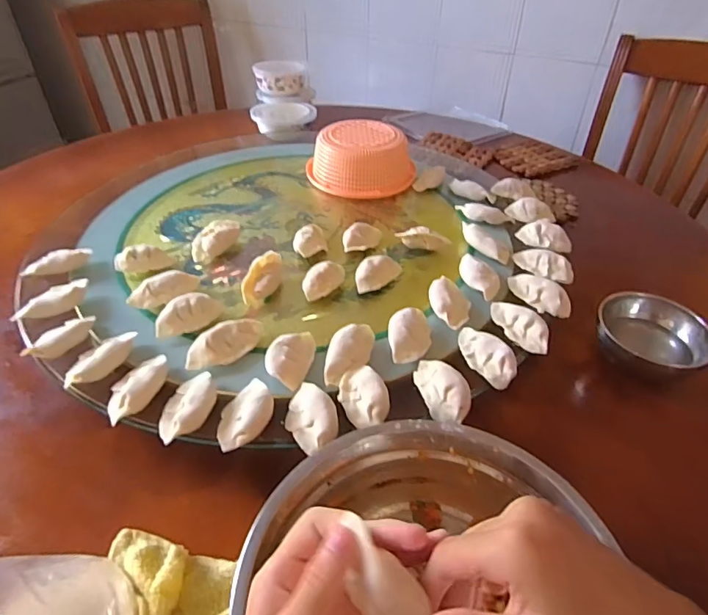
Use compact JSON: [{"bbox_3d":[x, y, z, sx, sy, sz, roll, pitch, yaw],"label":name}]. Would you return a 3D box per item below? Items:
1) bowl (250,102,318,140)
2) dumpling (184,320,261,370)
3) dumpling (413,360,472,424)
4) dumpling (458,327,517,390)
[{"bbox_3d":[-0.141,-0.382,0.963,0.128,0.039,0.129,-7,42,-9],"label":"bowl"},{"bbox_3d":[-0.125,0.035,0.465,0.036,0.023,0.079,32,50,31],"label":"dumpling"},{"bbox_3d":[0.079,0.071,0.428,0.036,0.023,0.067,-12,43,-14],"label":"dumpling"},{"bbox_3d":[0.126,0.045,0.461,0.031,0.022,0.071,-22,46,-24],"label":"dumpling"}]

